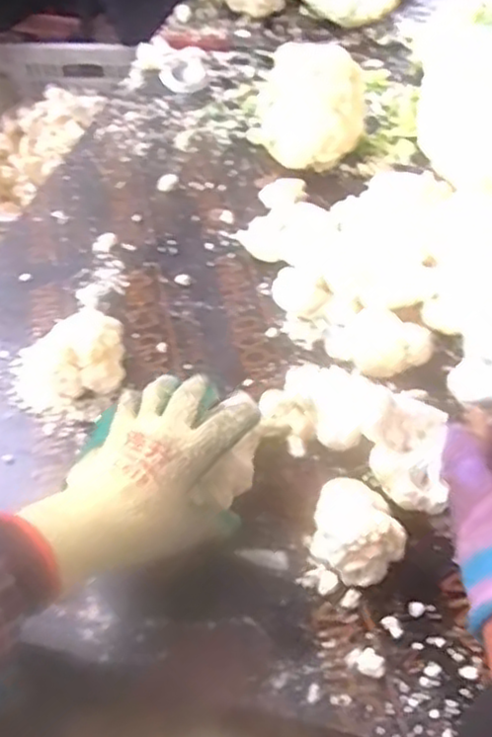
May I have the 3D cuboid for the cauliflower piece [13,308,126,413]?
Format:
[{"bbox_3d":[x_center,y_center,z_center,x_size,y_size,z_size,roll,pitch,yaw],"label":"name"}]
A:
[{"bbox_3d":[-0.162,-0.009,0.642,0.104,0.068,0.081,-7,49,-3],"label":"cauliflower piece"}]

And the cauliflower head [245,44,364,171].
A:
[{"bbox_3d":[0.071,-0.311,0.841,0.129,0.140,0.133,0,50,3],"label":"cauliflower head"}]

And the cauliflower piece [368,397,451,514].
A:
[{"bbox_3d":[0.126,0.063,0.553,0.057,0.043,0.079,6,50,8],"label":"cauliflower piece"}]

